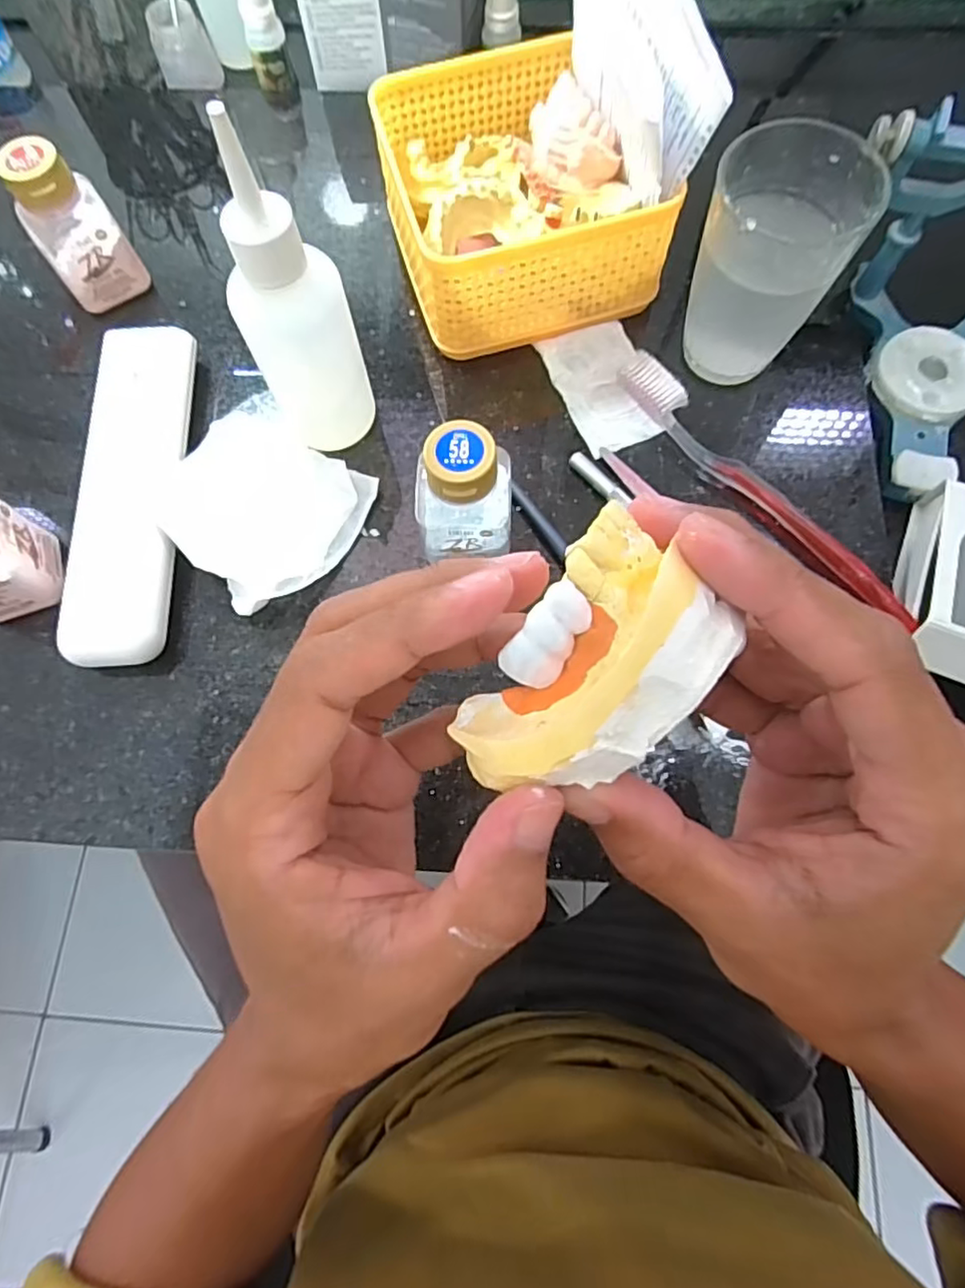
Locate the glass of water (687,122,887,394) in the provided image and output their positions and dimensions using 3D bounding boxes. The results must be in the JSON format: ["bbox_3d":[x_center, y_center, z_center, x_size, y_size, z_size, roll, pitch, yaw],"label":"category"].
[{"bbox_3d":[0.132,-0.177,0.298,0.063,0.092,0.069,0,73,1],"label":"glass of water"}]

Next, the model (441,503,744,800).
[{"bbox_3d":[0.023,0.006,0.130,0.036,0.022,0.058,37,79,9],"label":"model"}]

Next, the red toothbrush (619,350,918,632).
[{"bbox_3d":[0.133,-0.077,0.309,0.018,0.018,0.182,-36,76,-9],"label":"red toothbrush"}]

